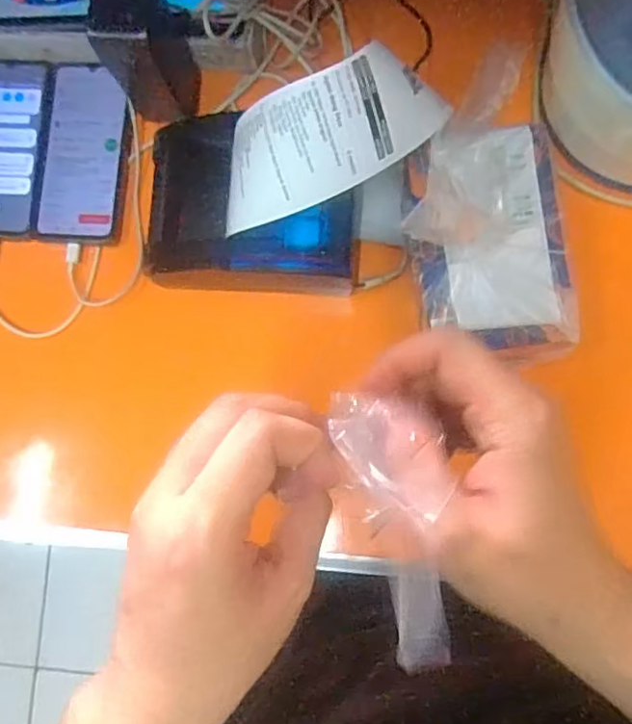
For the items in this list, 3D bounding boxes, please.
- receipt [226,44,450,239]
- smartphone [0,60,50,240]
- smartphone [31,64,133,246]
[{"bbox_3d":[0.014,-0.153,0.426,0.183,0.070,0.078,-23,84,0],"label":"receipt"},{"bbox_3d":[-0.283,-0.190,0.554,0.075,0.016,0.156,8,85,4],"label":"smartphone"},{"bbox_3d":[-0.204,-0.183,0.546,0.080,0.008,0.154,7,92,6],"label":"smartphone"}]

